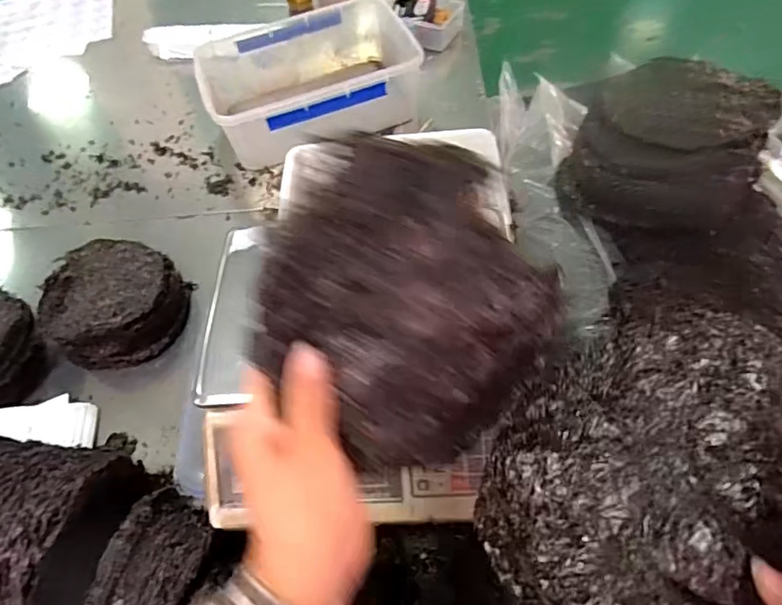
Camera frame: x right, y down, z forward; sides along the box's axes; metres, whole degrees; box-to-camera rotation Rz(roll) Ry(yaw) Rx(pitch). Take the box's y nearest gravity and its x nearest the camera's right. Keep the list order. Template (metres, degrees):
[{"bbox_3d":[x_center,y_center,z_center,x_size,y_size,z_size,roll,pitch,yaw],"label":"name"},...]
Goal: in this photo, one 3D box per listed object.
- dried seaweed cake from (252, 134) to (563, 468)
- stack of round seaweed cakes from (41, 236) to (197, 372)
[{"bbox_3d":[0.016,0.006,0.322,0.161,0.189,0.018,-47,22,-11],"label":"dried seaweed cake"},{"bbox_3d":[-0.455,0.000,0.885,0.208,0.095,0.204,30,64,23],"label":"stack of round seaweed cakes"}]

